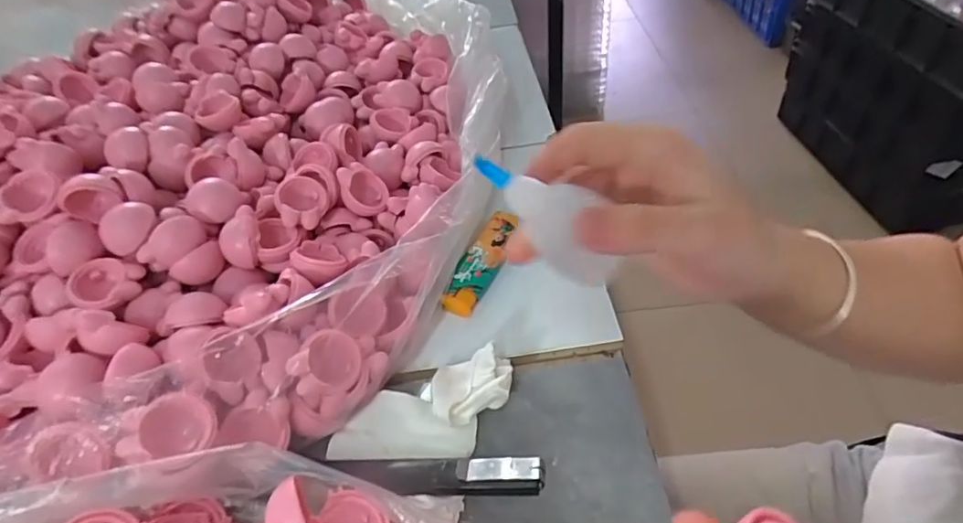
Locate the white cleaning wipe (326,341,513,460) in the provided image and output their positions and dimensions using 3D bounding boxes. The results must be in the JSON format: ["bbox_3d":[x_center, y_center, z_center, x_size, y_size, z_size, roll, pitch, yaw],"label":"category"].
[{"bbox_3d":[-0.029,0.069,0.258,0.089,0.022,0.044,-13,45,-5],"label":"white cleaning wipe"}]

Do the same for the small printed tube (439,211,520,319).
[{"bbox_3d":[0.001,-0.001,0.324,0.022,0.014,0.074,15,49,21],"label":"small printed tube"}]

